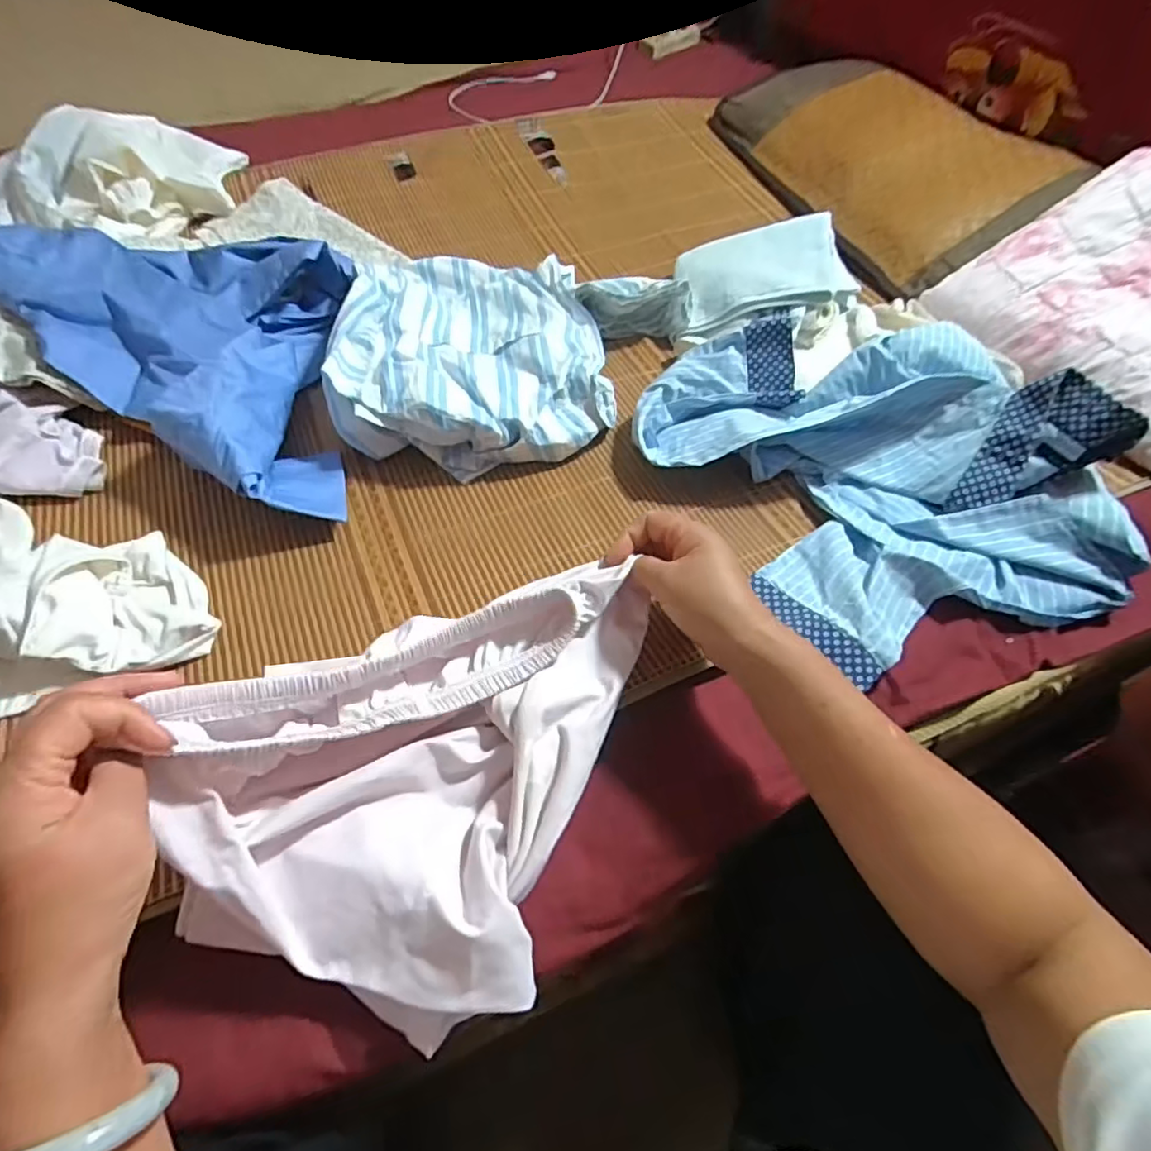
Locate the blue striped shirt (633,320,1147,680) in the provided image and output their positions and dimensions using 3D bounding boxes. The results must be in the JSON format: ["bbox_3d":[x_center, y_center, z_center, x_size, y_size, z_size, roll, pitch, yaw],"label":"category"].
[{"bbox_3d":[0.269,-0.121,0.555,0.338,0.087,0.365,-14,57,-12],"label":"blue striped shirt"}]

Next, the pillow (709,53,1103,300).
[{"bbox_3d":[0.459,-0.631,0.924,0.320,0.075,0.557,-27,60,10],"label":"pillow"}]

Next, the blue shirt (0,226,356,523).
[{"bbox_3d":[-0.430,-0.290,0.677,0.667,0.072,0.290,29,59,17],"label":"blue shirt"}]

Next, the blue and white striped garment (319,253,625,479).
[{"bbox_3d":[-0.105,-0.253,0.667,0.259,0.072,0.319,-3,56,-4],"label":"blue and white striped garment"}]

